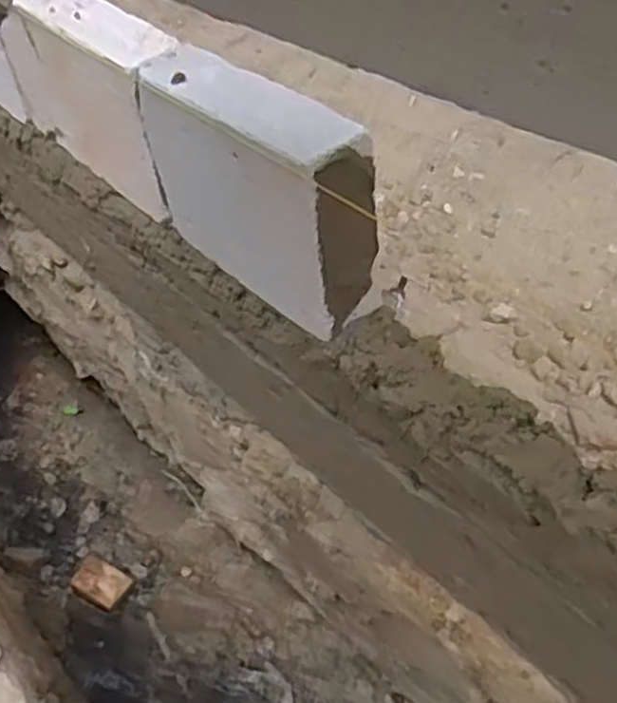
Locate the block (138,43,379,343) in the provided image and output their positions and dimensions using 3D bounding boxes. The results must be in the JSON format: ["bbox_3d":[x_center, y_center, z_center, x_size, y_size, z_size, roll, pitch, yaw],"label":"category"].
[{"bbox_3d":[-0.054,-0.152,0.716,0.072,0.202,0.269,-34,51,-26],"label":"block"}]

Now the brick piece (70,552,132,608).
[{"bbox_3d":[-0.344,0.379,1.238,0.092,0.025,0.063,20,50,24],"label":"brick piece"}]

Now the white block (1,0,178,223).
[{"bbox_3d":[-0.253,-0.312,0.889,0.071,0.180,0.352,-33,50,-25],"label":"white block"}]

